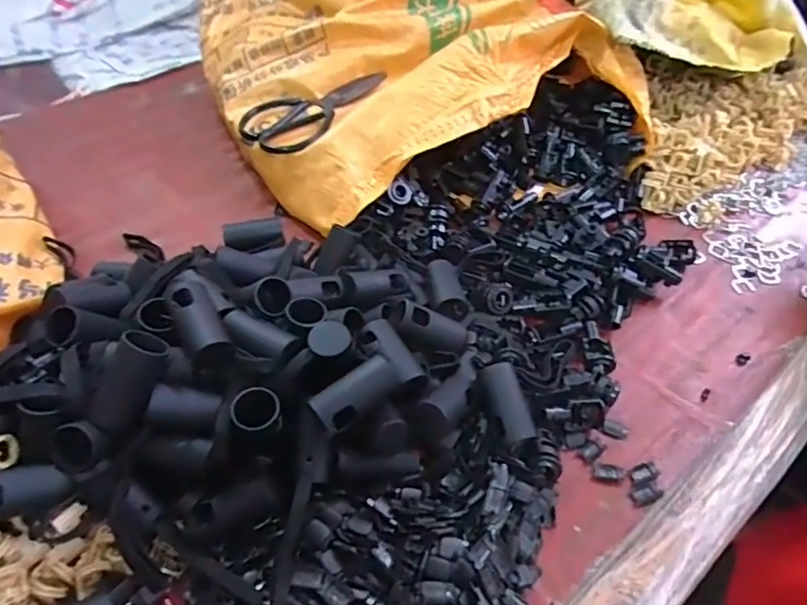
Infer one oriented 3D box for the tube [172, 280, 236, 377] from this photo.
[{"bbox_3d":[-0.145,0.017,0.392,0.027,0.026,0.075,-20,53,-19],"label":"tube"}]

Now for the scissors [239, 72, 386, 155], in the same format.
[{"bbox_3d":[-0.108,-0.239,0.655,0.094,0.018,0.188,26,53,19],"label":"scissors"}]

